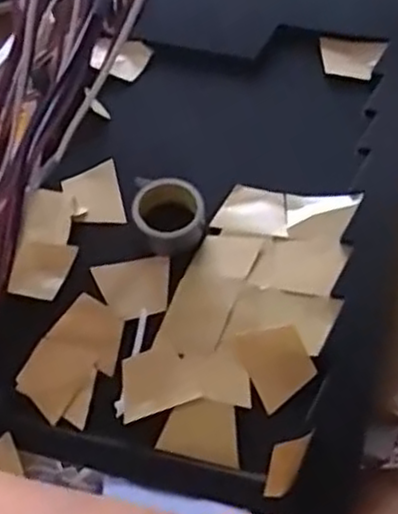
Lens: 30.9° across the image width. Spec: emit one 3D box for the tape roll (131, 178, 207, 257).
[{"bbox_3d":[-0.016,-0.023,0.394,0.039,0.019,0.040,-1,61,1],"label":"tape roll"}]

